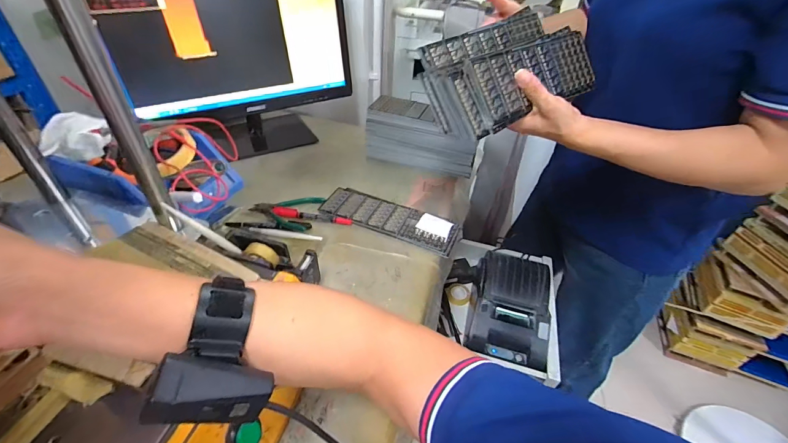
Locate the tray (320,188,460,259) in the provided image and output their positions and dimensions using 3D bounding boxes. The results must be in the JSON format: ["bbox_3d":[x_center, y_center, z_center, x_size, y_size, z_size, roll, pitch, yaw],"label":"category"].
[{"bbox_3d":[-0.008,-0.006,0.608,0.237,0.015,0.082,19,43,15],"label":"tray"}]

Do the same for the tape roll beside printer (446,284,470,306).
[{"bbox_3d":[0.141,0.158,0.765,0.050,0.025,0.040,17,43,13],"label":"tape roll beside printer"}]

